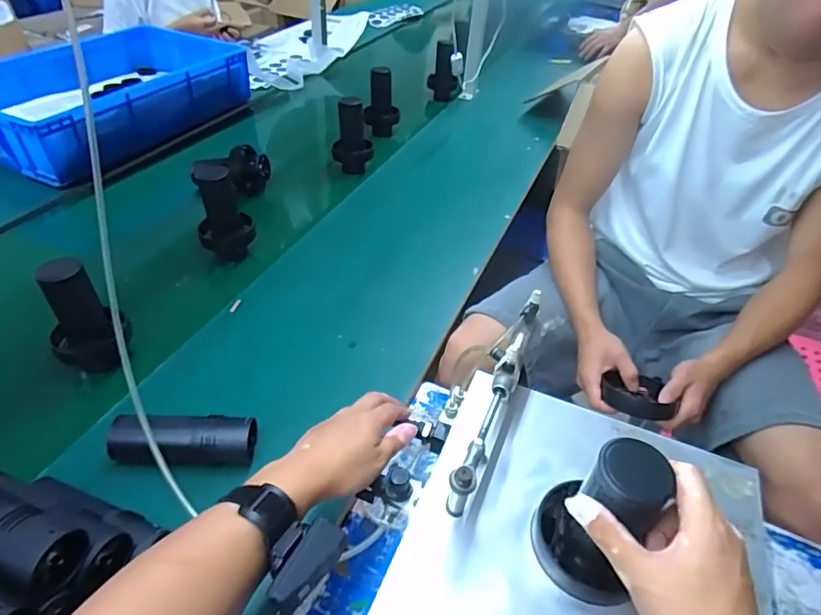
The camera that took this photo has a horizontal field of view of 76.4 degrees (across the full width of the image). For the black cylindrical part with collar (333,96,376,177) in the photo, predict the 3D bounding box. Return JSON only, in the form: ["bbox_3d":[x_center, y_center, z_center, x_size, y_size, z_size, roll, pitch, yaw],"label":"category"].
[{"bbox_3d":[-0.133,-0.389,1.204,0.093,0.166,0.075,1,42,-5],"label":"black cylindrical part with collar"}]

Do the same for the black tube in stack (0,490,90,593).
[{"bbox_3d":[-0.359,0.186,0.442,0.153,0.046,0.056,16,42,11],"label":"black tube in stack"}]

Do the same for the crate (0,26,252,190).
[{"bbox_3d":[-0.763,-0.548,1.317,0.446,0.128,0.672,18,43,13],"label":"crate"}]

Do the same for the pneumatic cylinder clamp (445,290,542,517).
[{"bbox_3d":[0.086,0.089,0.524,0.027,0.089,0.232,18,43,13],"label":"pneumatic cylinder clamp"}]

